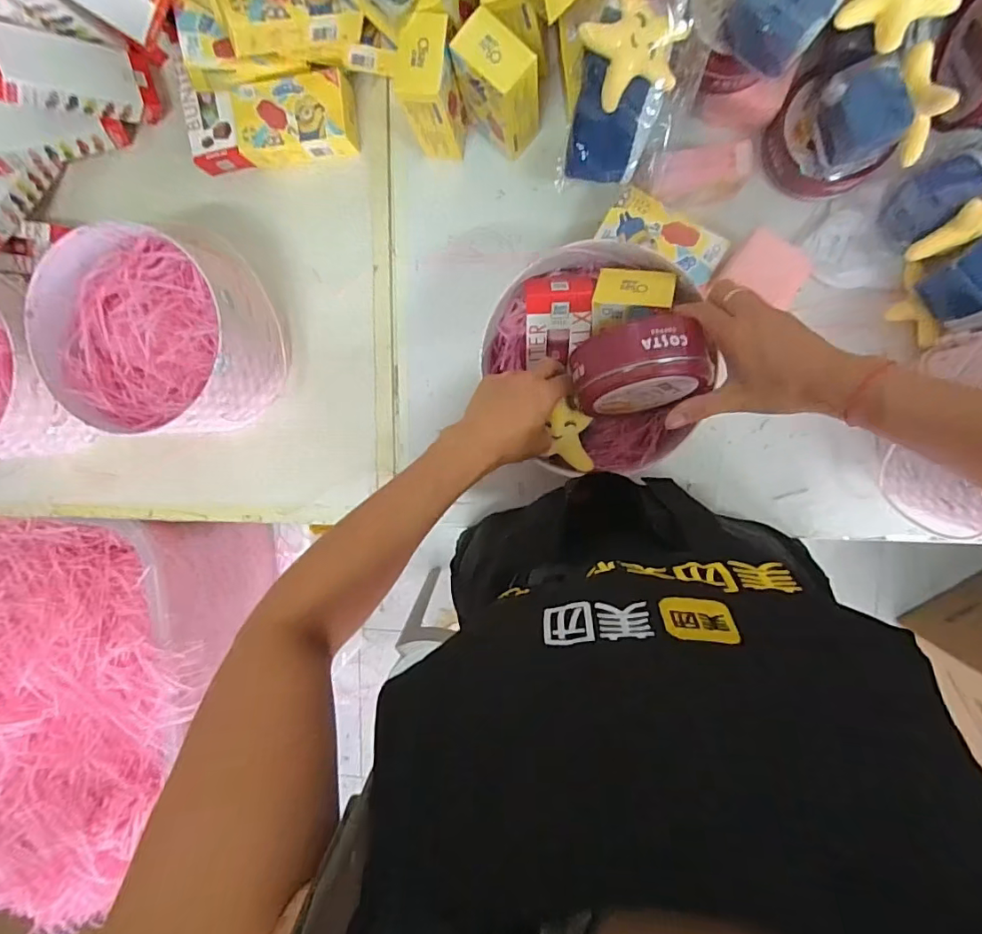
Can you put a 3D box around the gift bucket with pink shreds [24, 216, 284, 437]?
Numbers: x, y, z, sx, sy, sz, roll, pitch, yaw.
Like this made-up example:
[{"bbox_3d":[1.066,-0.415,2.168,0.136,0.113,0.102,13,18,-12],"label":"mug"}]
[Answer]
[{"bbox_3d":[-0.371,-0.150,0.607,0.223,0.135,0.211,1,96,7],"label":"gift bucket with pink shreds"}]

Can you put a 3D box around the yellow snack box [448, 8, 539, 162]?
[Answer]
[{"bbox_3d":[0.008,-0.387,0.538,0.051,0.131,0.075,-43,89,9],"label":"yellow snack box"}]

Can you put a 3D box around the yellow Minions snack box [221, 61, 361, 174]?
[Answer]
[{"bbox_3d":[-0.263,-0.410,0.607,0.206,0.042,0.099,1,96,7],"label":"yellow Minions snack box"}]

